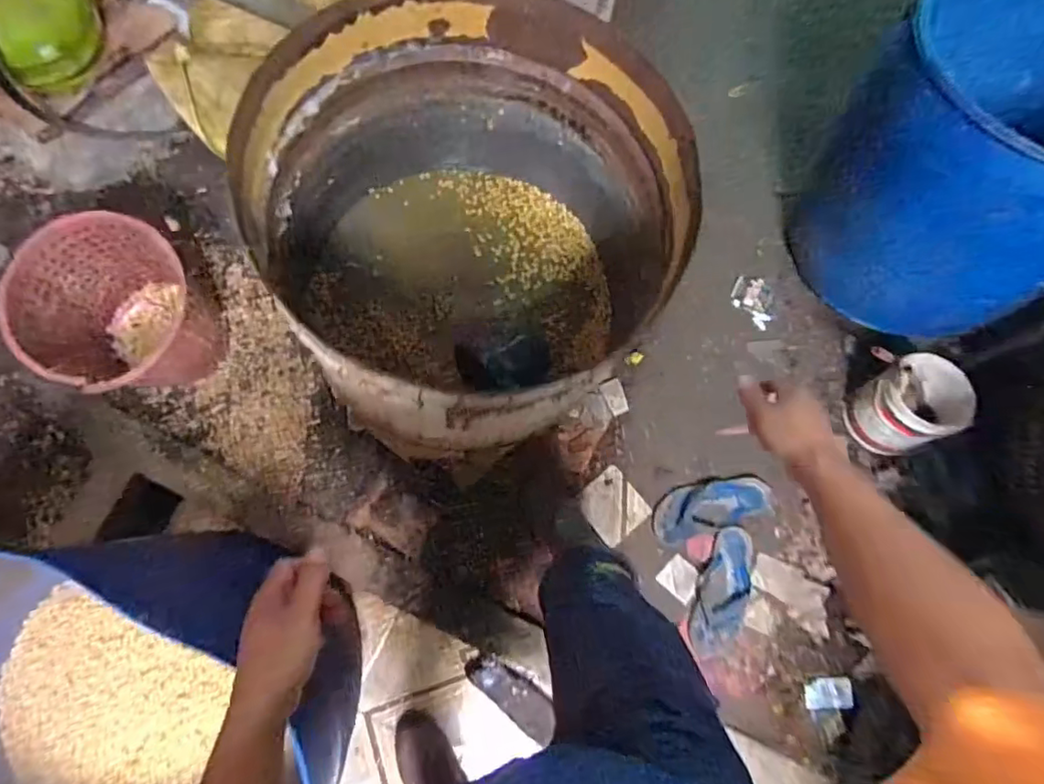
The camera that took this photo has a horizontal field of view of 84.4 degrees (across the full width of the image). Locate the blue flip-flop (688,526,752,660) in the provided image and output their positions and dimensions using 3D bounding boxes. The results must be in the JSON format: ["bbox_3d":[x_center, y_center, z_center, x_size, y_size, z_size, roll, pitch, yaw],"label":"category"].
[{"bbox_3d":[0.443,0.439,1.266,0.111,0.030,0.274,19,75,4],"label":"blue flip-flop"}]

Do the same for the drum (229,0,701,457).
[{"bbox_3d":[-0.088,-0.258,0.928,0.602,0.423,0.621,-25,77,-8],"label":"drum"}]

